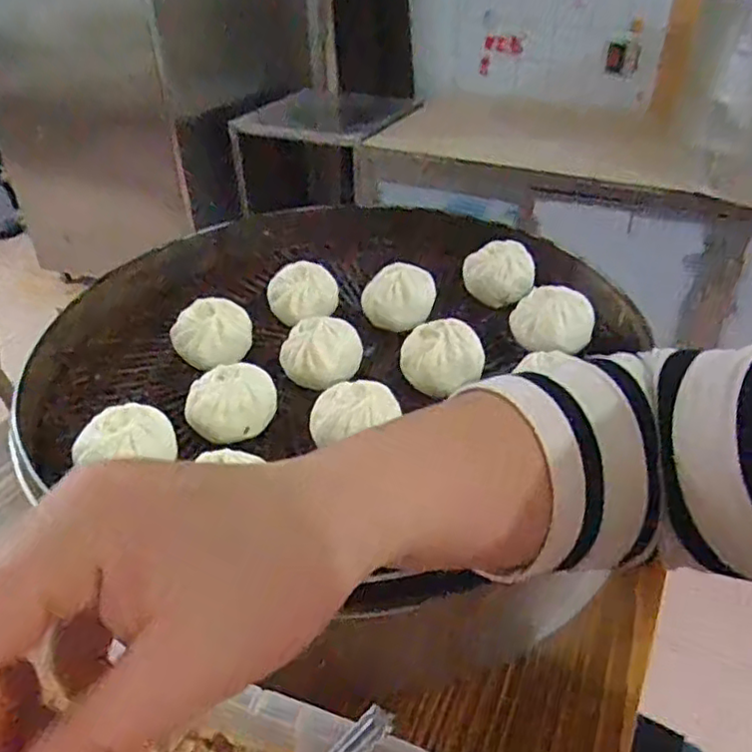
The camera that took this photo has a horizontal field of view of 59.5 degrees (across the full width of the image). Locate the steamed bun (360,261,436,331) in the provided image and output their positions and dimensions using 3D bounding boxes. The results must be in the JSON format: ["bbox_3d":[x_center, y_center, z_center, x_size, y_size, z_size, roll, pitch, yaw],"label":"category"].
[{"bbox_3d":[0.020,-0.077,0.612,0.064,0.052,0.064,2,37,5],"label":"steamed bun"}]

